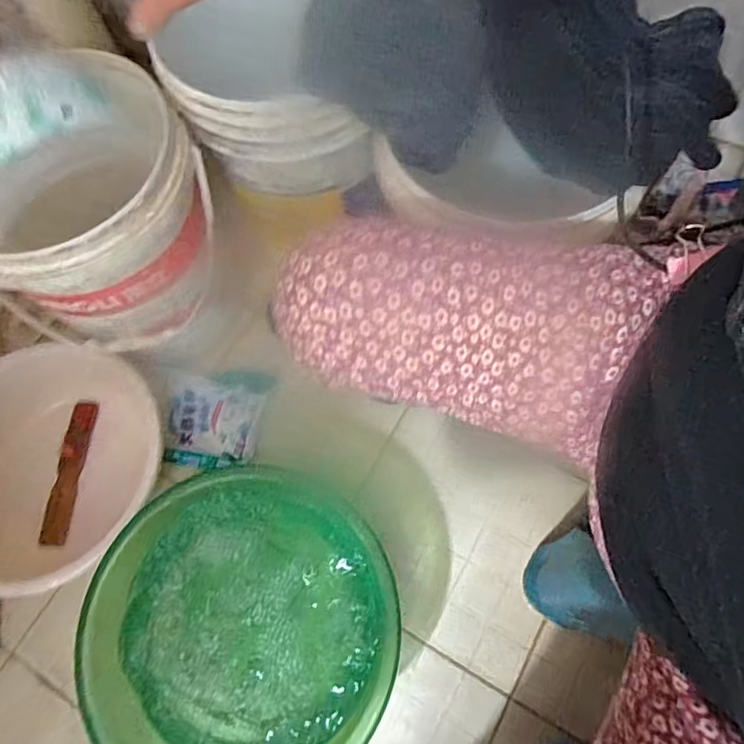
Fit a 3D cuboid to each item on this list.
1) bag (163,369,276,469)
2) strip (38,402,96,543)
[{"bbox_3d":[-0.246,0.070,0.842,0.157,0.034,0.155,2,68,3],"label":"bag"},{"bbox_3d":[-0.463,0.151,0.827,0.037,0.014,0.216,19,62,-36],"label":"strip"}]

